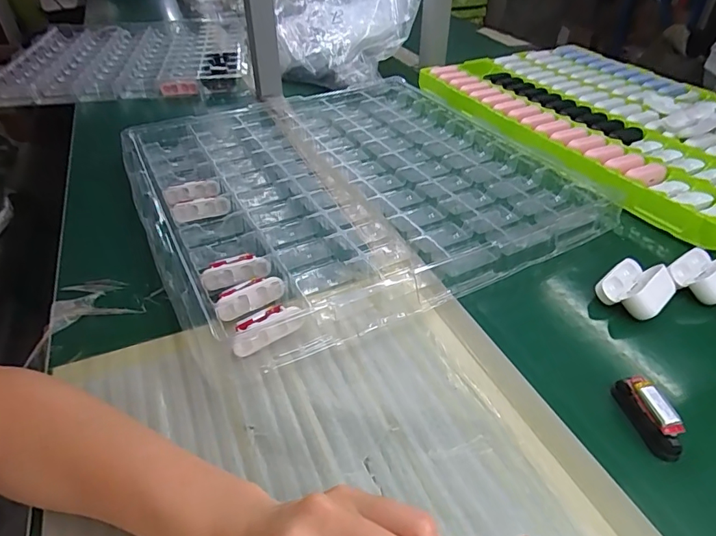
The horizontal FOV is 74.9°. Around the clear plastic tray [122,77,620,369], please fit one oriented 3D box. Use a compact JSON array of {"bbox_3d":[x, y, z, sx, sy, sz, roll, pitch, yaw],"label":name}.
[{"bbox_3d":[-0.026,-0.121,0.580,0.450,0.034,0.477,-20,43,-21],"label":"clear plastic tray"}]

